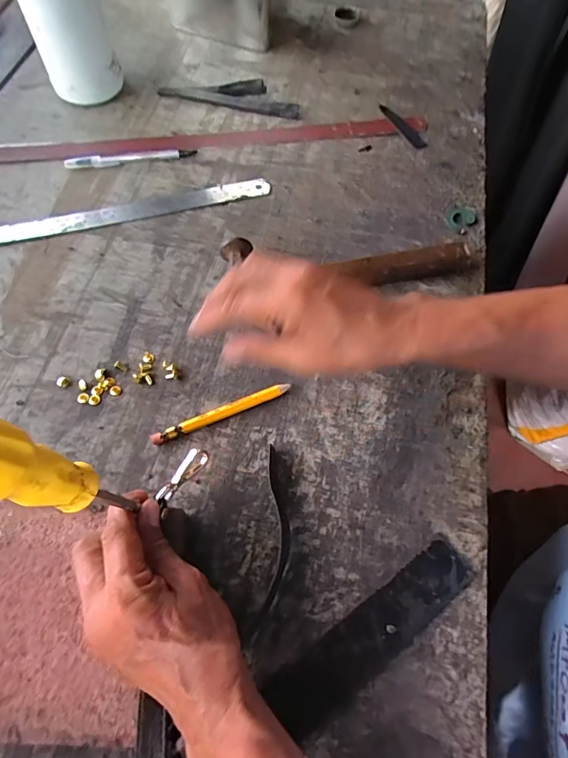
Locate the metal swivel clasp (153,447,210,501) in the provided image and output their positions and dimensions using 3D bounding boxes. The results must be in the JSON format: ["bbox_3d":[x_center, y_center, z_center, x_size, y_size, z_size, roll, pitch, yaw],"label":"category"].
[{"bbox_3d":[-0.074,0.070,0.331,0.012,0.012,0.047,31,52,14],"label":"metal swivel clasp"}]

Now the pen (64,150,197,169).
[{"bbox_3d":[-0.177,-0.256,0.523,0.145,0.007,0.015,-10,63,-7],"label":"pen"}]

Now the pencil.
[{"bbox_3d":[-0.052,0.028,0.382,0.120,0.009,0.012,-21,65,-12],"label":"pencil"}]

